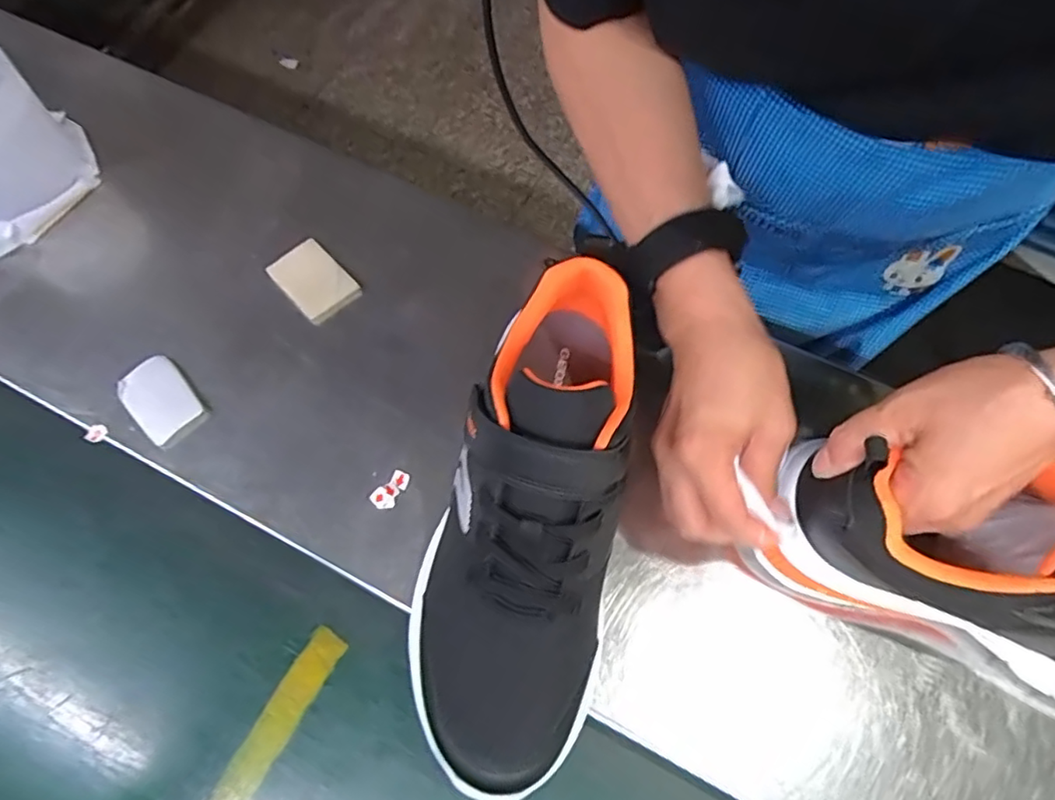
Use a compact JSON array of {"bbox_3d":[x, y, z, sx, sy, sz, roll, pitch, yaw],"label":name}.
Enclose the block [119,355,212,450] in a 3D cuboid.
[{"bbox_3d":[-0.234,-0.002,0.387,0.037,0.008,0.061,-39,73,-17],"label":"block"}]

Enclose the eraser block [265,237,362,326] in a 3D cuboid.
[{"bbox_3d":[-0.149,-0.084,0.423,0.041,0.011,0.057,-42,74,-18],"label":"eraser block"}]

